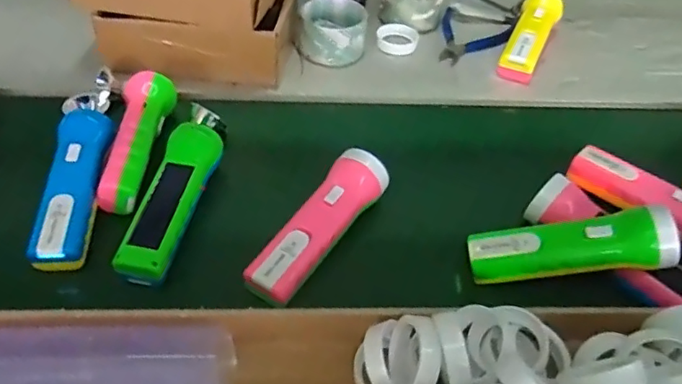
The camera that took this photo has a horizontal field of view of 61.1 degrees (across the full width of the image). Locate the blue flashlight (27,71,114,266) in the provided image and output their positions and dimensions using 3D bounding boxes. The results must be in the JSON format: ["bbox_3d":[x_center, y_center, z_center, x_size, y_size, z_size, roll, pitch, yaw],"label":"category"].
[{"bbox_3d":[-0.243,-0.034,0.541,0.051,0.038,0.232,-5,48,-7],"label":"blue flashlight"}]

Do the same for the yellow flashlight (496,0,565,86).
[{"bbox_3d":[0.242,-0.199,0.739,0.049,0.040,0.166,22,50,16],"label":"yellow flashlight"}]

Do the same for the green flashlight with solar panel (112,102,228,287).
[{"bbox_3d":[-0.147,-0.008,0.533,0.049,0.043,0.204,10,48,6],"label":"green flashlight with solar panel"}]

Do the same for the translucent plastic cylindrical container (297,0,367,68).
[{"bbox_3d":[-0.010,-0.199,0.719,0.082,0.048,0.090,4,48,1],"label":"translucent plastic cylindrical container"}]

